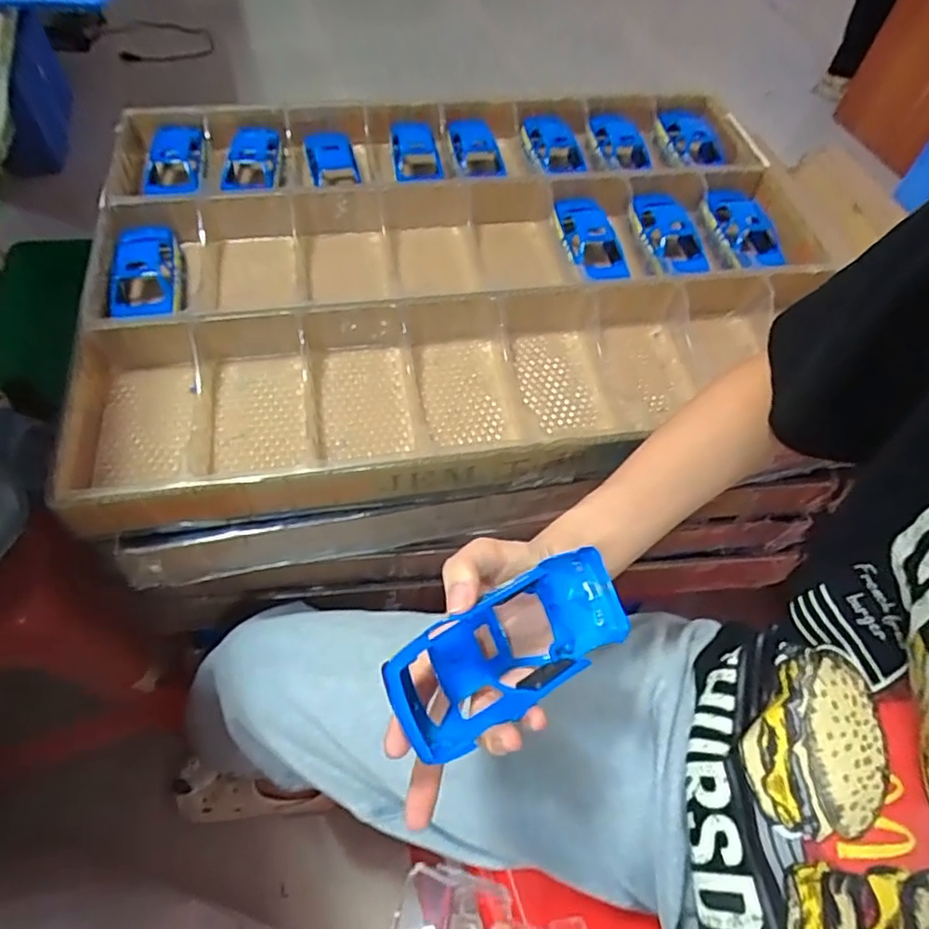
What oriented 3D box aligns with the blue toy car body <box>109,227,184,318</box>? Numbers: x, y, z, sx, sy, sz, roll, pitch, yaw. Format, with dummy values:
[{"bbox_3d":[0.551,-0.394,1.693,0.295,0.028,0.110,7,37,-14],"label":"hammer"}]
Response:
[{"bbox_3d":[-0.269,-0.157,0.510,0.050,0.026,0.106,-9,59,-9],"label":"blue toy car body"}]

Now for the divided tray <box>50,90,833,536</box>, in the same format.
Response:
[{"bbox_3d":[0.017,-0.193,0.566,0.683,0.068,0.457,-11,59,-11],"label":"divided tray"}]

